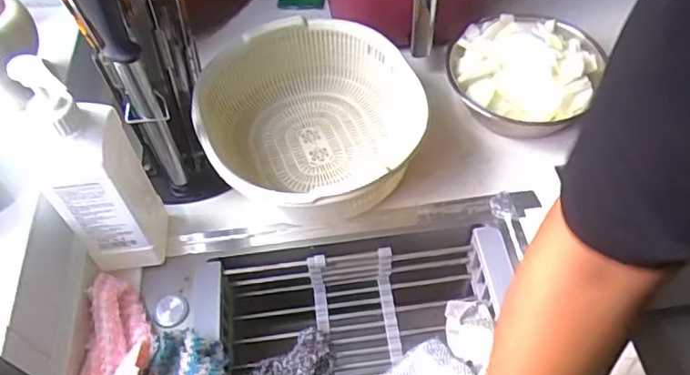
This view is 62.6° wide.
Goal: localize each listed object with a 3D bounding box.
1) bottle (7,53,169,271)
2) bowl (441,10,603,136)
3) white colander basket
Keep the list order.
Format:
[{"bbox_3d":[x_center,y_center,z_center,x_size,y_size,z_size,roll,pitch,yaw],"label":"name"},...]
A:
[{"bbox_3d":[-0.262,-0.012,0.593,0.078,0.280,0.085,-8,54,-2],"label":"bottle"},{"bbox_3d":[0.236,-0.151,0.778,0.185,0.095,0.184,-2,54,2],"label":"bowl"},{"bbox_3d":[-0.051,-0.074,0.725,0.255,0.137,0.265,-2,54,2],"label":"white colander basket"}]

